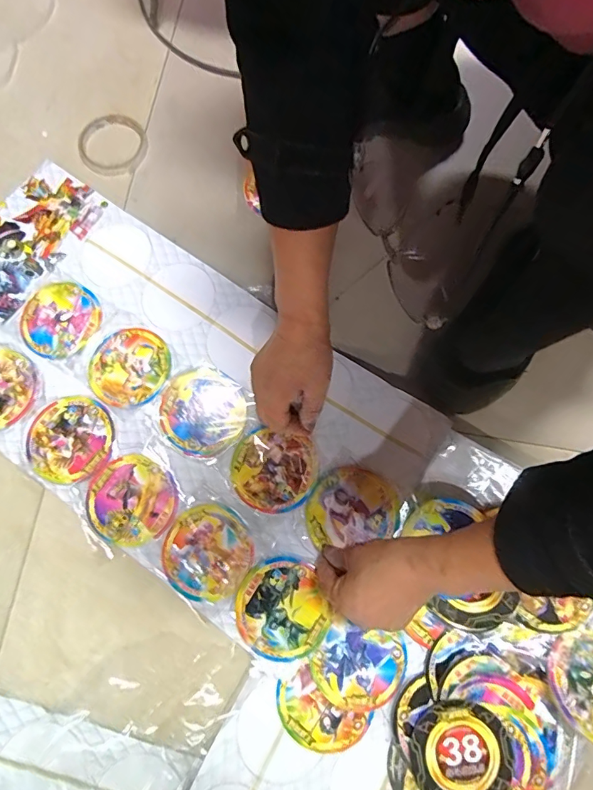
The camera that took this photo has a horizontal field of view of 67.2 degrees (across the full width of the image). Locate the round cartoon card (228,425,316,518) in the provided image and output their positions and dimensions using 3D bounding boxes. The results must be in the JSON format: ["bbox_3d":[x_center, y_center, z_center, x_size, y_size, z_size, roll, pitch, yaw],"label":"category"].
[{"bbox_3d":[-0.026,0.085,0.495,0.092,0.004,0.087,0,79,1],"label":"round cartoon card"}]

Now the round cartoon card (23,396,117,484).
[{"bbox_3d":[-0.253,0.049,0.498,0.093,0.007,0.094,0,79,1],"label":"round cartoon card"}]

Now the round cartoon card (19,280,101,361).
[{"bbox_3d":[-0.287,-0.093,0.538,0.088,0.004,0.092,0,79,1],"label":"round cartoon card"}]

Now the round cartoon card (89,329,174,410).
[{"bbox_3d":[-0.195,-0.033,0.521,0.093,0.006,0.093,0,79,1],"label":"round cartoon card"}]

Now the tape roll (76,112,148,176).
[{"bbox_3d":[-0.245,-0.334,0.593,0.086,0.009,0.095,-8,79,0],"label":"tape roll"}]

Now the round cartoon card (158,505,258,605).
[{"bbox_3d":[-0.095,0.167,0.477,0.093,0.006,0.093,0,79,1],"label":"round cartoon card"}]

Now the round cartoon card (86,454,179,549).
[{"bbox_3d":[-0.180,0.115,0.486,0.092,0.007,0.090,0,79,1],"label":"round cartoon card"}]

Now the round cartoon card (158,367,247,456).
[{"bbox_3d":[-0.106,0.017,0.505,0.094,0.009,0.093,0,79,1],"label":"round cartoon card"}]

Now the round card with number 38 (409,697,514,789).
[{"bbox_3d":[0.156,0.347,0.427,0.094,0.007,0.094,-1,79,3],"label":"round card with number 38"}]

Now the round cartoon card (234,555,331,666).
[{"bbox_3d":[-0.015,0.222,0.460,0.090,0.005,0.097,-1,76,2],"label":"round cartoon card"}]

